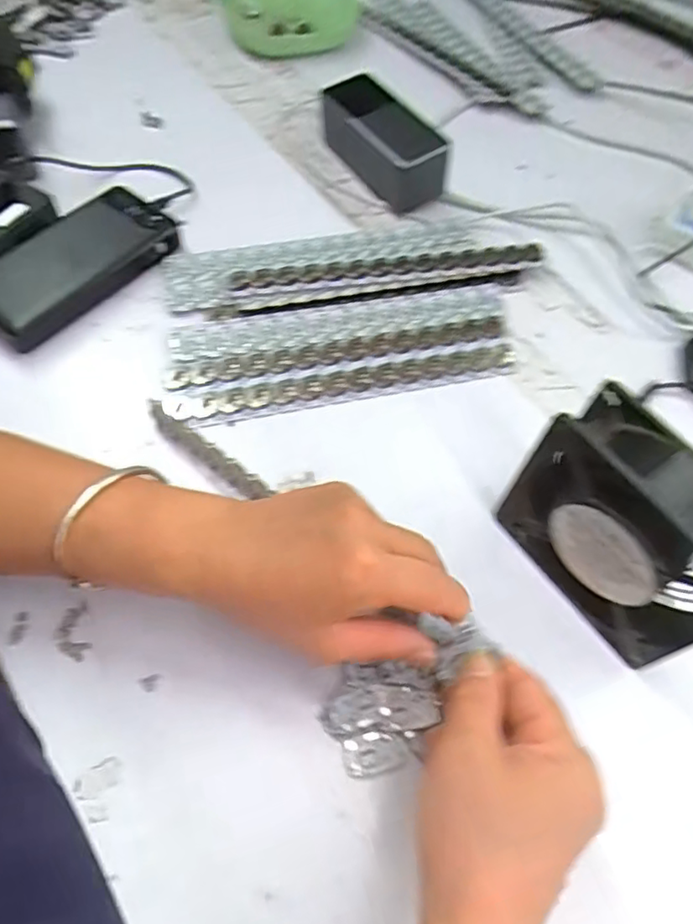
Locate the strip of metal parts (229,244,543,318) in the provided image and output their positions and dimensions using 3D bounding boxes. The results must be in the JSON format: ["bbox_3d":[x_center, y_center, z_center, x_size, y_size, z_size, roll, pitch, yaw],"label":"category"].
[{"bbox_3d":[0.036,-0.143,0.477,0.245,0.009,0.035,-10,83,-11],"label":"strip of metal parts"}]

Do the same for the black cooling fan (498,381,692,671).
[{"bbox_3d":[0.147,0.040,0.329,0.045,0.118,0.125,-34,67,-22],"label":"black cooling fan"}]

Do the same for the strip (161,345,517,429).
[{"bbox_3d":[0.003,-0.055,0.432,0.247,0.008,0.026,-11,61,-11],"label":"strip"}]

